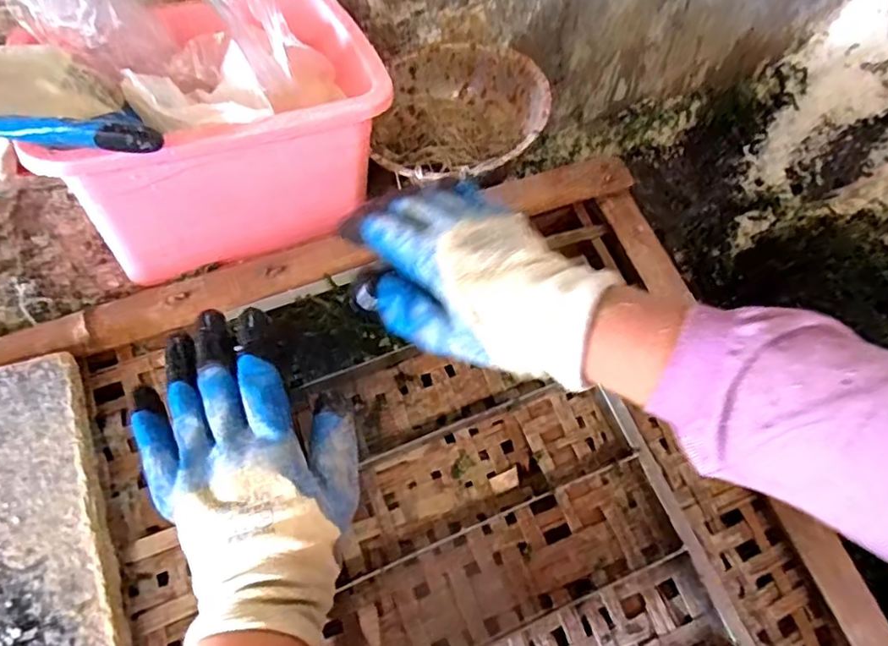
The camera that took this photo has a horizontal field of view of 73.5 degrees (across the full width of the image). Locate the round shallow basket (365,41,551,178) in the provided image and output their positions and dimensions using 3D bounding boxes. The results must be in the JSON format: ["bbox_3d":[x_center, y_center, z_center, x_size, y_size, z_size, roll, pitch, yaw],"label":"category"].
[{"bbox_3d":[0.015,-0.209,0.621,0.173,0.069,0.187,-1,54,1],"label":"round shallow basket"}]

